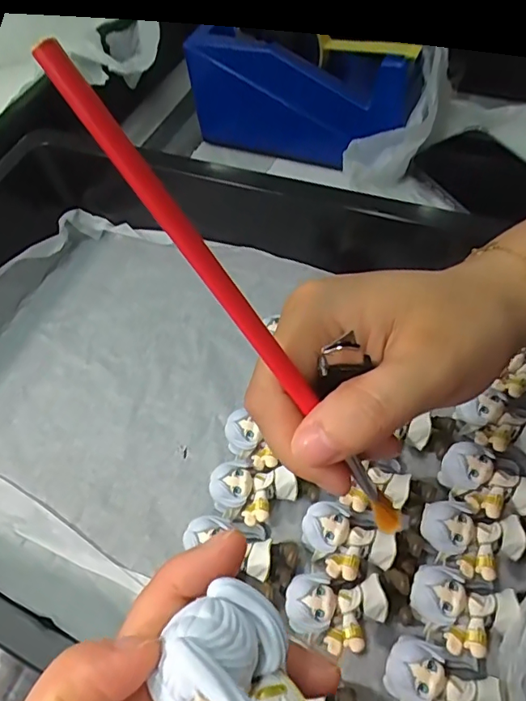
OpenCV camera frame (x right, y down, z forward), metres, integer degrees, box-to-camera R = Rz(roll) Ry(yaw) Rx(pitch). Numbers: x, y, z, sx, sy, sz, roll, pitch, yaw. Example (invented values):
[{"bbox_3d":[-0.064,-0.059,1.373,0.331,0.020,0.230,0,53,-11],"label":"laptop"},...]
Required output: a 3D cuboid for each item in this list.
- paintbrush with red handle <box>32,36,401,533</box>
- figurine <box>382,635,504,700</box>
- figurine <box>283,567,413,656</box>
[{"bbox_3d":[-0.003,-0.006,0.143,0.009,0.164,0.004,-48,23,-27],"label":"paintbrush with red handle"},{"bbox_3d":[0.082,0.156,0.234,0.049,0.020,0.037,14,61,16],"label":"figurine"},{"bbox_3d":[0.044,0.131,0.257,0.063,0.021,0.035,-9,57,2],"label":"figurine"}]

